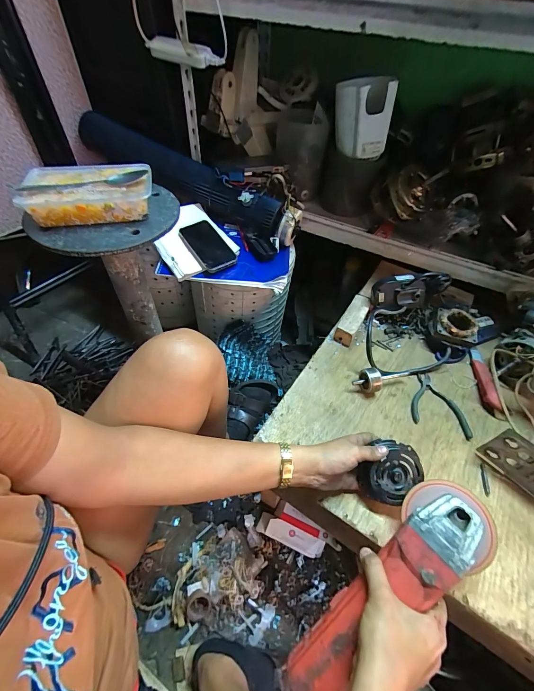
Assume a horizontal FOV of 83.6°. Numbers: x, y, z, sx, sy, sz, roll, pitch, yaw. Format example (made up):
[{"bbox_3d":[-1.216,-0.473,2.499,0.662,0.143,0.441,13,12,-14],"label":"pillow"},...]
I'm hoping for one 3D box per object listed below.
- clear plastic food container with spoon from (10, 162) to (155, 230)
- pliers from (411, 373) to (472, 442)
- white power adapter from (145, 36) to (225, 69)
[{"bbox_3d":[-0.256,-0.224,0.439,0.165,0.045,0.104,-6,50,-9],"label":"clear plastic food container with spoon"},{"bbox_3d":[0.316,0.106,0.543,0.096,0.008,0.109,18,51,11],"label":"pliers"},{"bbox_3d":[-0.172,-0.602,0.614,0.171,0.037,0.035,26,53,17],"label":"white power adapter"}]

